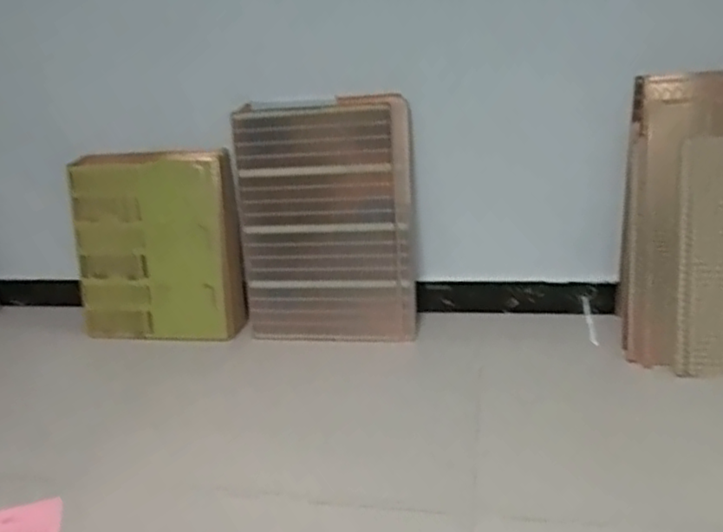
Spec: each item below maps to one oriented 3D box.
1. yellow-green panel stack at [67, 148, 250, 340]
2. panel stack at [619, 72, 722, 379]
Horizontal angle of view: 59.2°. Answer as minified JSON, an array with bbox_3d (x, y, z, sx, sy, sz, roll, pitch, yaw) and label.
[{"bbox_3d":[-0.566,-0.054,1.768,0.478,0.509,0.110,-5,17,1],"label":"yellow-green panel stack"},{"bbox_3d":[0.771,-0.093,1.383,0.391,0.640,0.157,3,14,18],"label":"panel stack"}]

